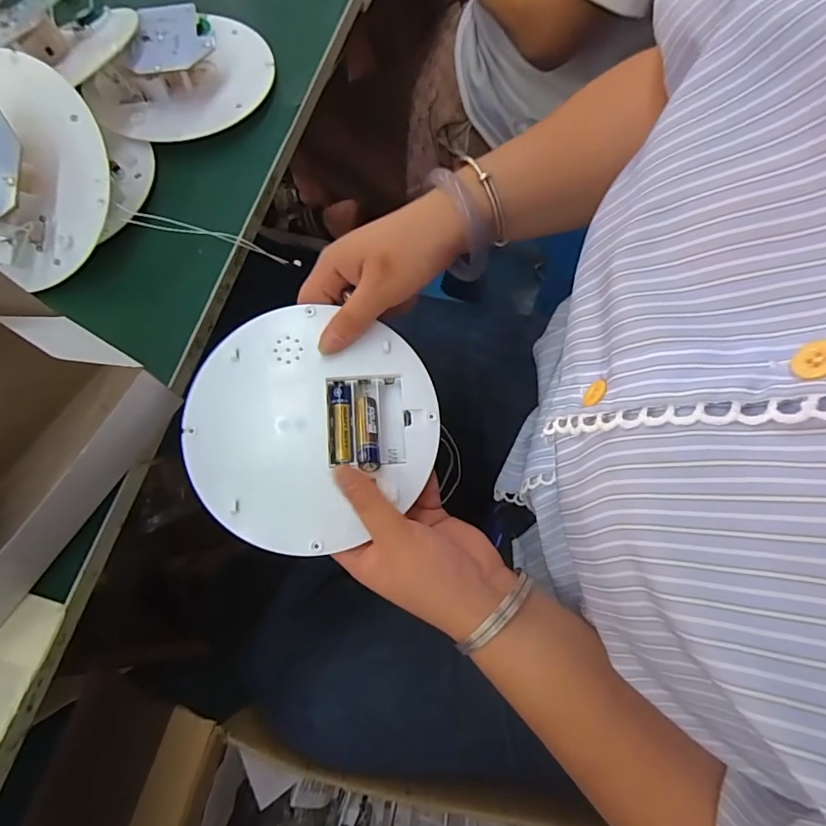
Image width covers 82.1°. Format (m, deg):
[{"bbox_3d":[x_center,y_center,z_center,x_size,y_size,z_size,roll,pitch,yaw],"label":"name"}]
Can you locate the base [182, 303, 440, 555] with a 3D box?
[{"bbox_3d":[-0.061,0.005,0.293,0.146,0.024,0.141,0,73,1],"label":"base"}]

